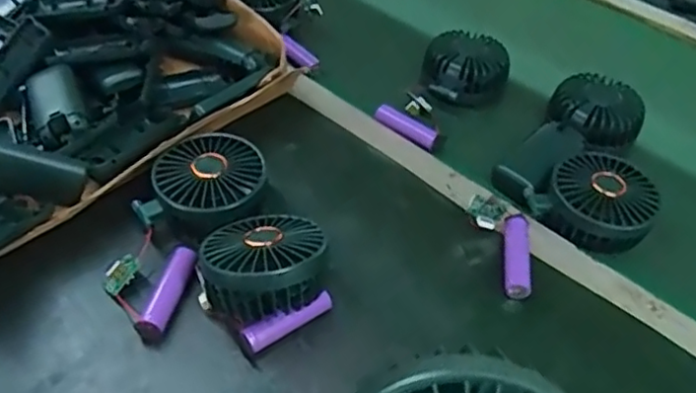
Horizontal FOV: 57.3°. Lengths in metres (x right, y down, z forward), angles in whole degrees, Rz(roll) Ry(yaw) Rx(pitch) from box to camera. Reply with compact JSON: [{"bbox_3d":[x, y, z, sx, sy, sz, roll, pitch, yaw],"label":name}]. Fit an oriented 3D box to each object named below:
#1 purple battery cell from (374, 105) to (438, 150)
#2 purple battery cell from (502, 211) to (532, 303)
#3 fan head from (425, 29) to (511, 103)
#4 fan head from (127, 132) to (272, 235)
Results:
[{"bbox_3d":[0.054,-0.065,0.603,0.062,0.018,0.015,28,52,22],"label":"purple battery cell"},{"bbox_3d":[0.131,0.047,0.498,0.022,0.015,0.074,7,47,5],"label":"purple battery cell"},{"bbox_3d":[0.123,-0.133,0.664,0.084,0.044,0.104,9,47,7],"label":"fan head"},{"bbox_3d":[-0.106,-0.011,0.499,0.086,0.030,0.095,25,50,8],"label":"fan head"}]

